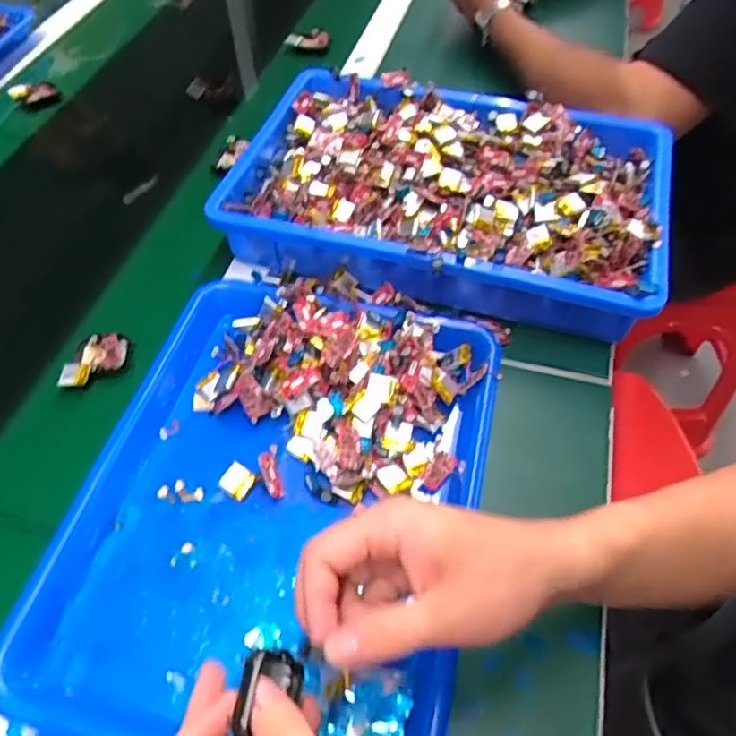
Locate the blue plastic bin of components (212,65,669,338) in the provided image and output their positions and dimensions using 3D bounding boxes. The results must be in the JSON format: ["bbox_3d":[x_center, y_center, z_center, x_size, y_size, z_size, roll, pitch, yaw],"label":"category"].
[{"bbox_3d":[0.069,-0.159,0.570,0.375,0.064,0.240,14,53,10],"label":"blue plastic bin of components"}]

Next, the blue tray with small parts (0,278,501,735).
[{"bbox_3d":[-0.058,0.078,0.420,0.253,0.044,0.321,11,53,7],"label":"blue tray with small parts"}]

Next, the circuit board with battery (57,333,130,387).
[{"bbox_3d":[-0.217,-0.005,0.506,0.045,0.017,0.052,3,52,1],"label":"circuit board with battery"}]

